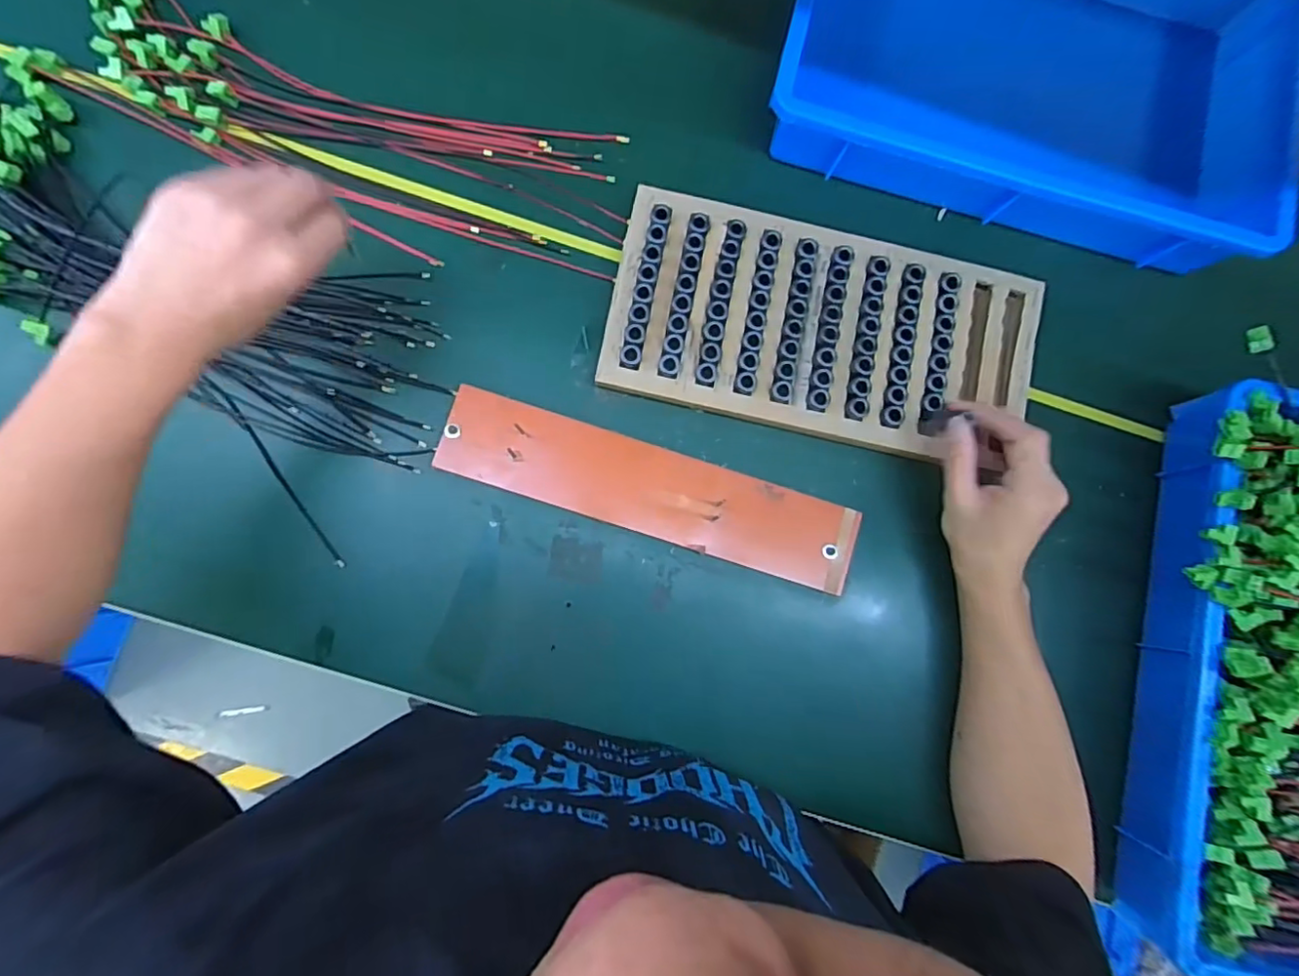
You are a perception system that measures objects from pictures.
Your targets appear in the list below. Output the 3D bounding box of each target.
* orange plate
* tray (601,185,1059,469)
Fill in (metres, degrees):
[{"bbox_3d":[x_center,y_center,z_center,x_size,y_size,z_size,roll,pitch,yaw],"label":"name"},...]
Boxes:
[{"bbox_3d":[0.002,0.002,0.489,0.341,0.006,0.070,18,87,-2],"label":"orange plate"},{"bbox_3d":[0.142,-0.127,0.485,0.339,0.019,0.165,14,84,-3],"label":"tray"}]

